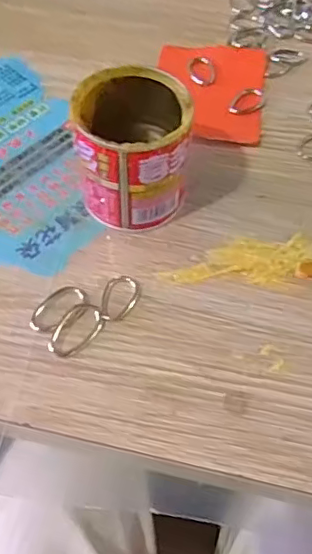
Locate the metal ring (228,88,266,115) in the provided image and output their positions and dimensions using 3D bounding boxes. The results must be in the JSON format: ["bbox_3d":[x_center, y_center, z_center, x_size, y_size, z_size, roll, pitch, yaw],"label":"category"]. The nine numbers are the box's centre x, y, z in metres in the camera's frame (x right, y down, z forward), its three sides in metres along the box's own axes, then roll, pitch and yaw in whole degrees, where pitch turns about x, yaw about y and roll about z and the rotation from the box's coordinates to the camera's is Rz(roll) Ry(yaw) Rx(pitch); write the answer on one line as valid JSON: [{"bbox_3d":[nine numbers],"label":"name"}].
[{"bbox_3d":[0.064,-0.123,0.389,0.030,0.005,0.017,-24,62,-14],"label":"metal ring"}]

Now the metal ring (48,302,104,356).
[{"bbox_3d":[-0.042,0.028,0.295,0.021,0.004,0.034,23,62,14],"label":"metal ring"}]

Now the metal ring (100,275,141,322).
[{"bbox_3d":[-0.020,0.011,0.307,0.020,0.004,0.030,11,59,7],"label":"metal ring"}]

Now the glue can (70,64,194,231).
[{"bbox_3d":[-0.012,-0.071,0.315,0.059,0.077,0.061,0,59,0],"label":"glue can"}]

